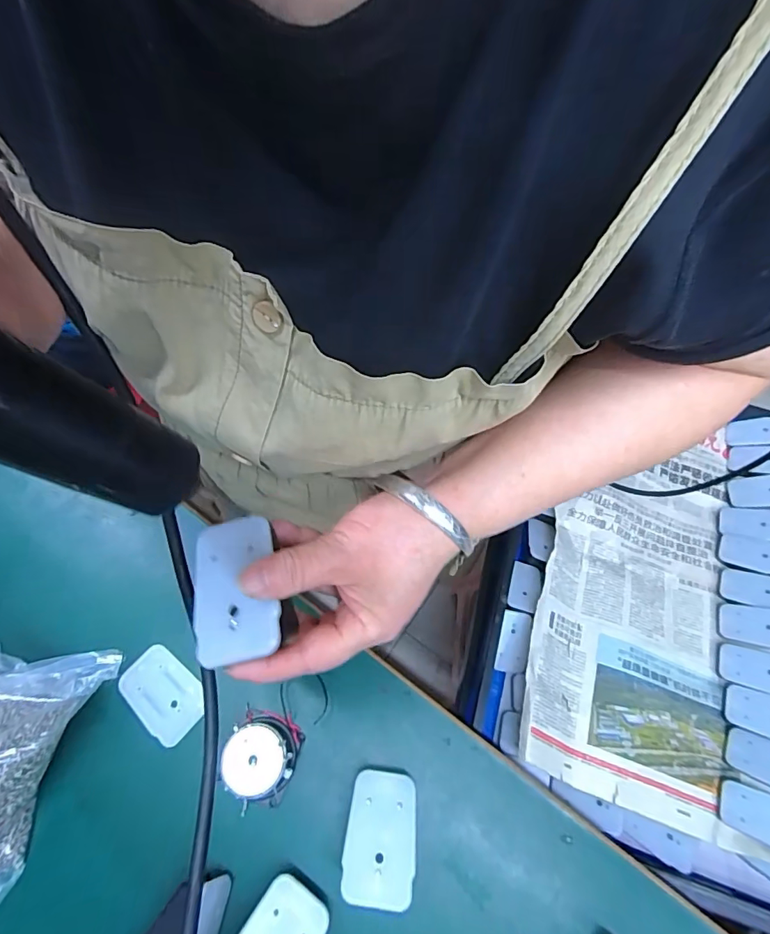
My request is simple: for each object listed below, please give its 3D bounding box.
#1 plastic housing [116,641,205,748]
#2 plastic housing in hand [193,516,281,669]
[{"bbox_3d":[-0.175,0.179,0.370,0.070,0.005,0.046,38,66,15],"label":"plastic housing"},{"bbox_3d":[-0.075,0.062,0.238,0.044,0.014,0.069,-17,64,10],"label":"plastic housing in hand"}]

